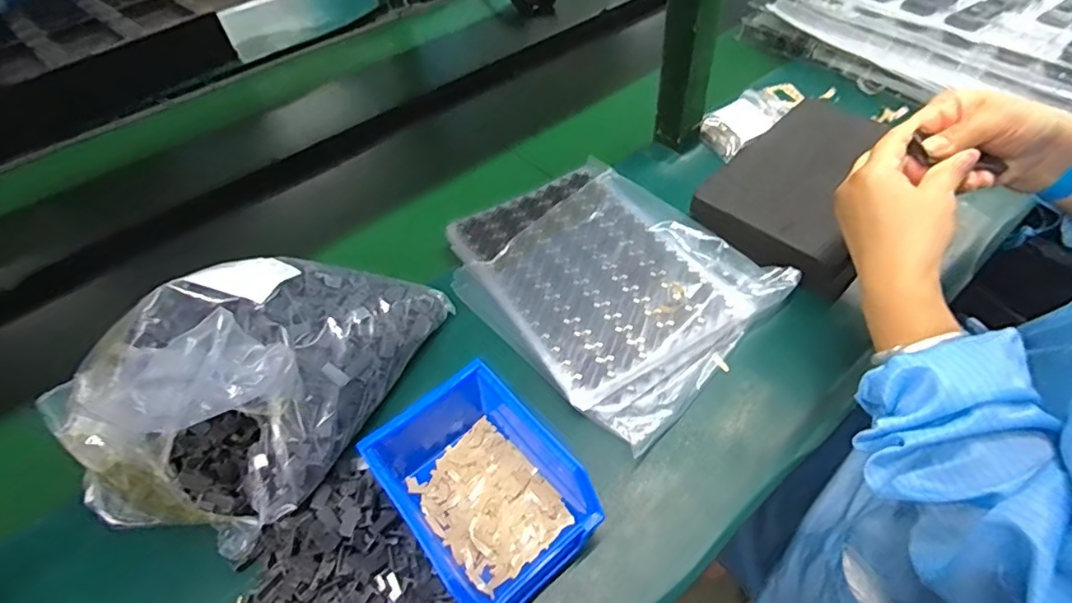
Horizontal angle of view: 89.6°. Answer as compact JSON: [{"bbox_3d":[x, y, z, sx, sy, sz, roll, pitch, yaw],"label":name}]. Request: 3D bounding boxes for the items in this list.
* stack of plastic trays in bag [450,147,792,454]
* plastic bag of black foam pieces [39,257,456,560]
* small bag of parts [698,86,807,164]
[{"bbox_3d":[0.067,-0.027,0.538,0.242,0.034,0.288,-38,56,-23],"label":"stack of plastic trays in bag"},{"bbox_3d":[-0.214,0.046,0.418,0.172,0.142,0.278,21,55,22],"label":"plastic bag of black foam pieces"},{"bbox_3d":[0.287,-0.248,0.702,0.071,0.033,0.201,31,59,27],"label":"small bag of parts"}]

